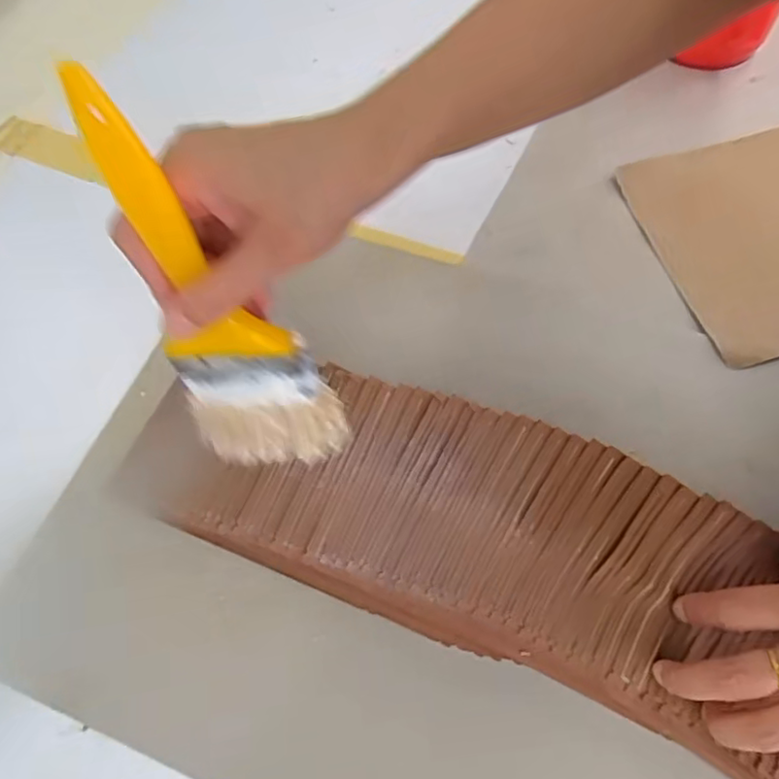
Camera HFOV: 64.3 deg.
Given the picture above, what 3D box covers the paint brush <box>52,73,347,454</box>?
[{"bbox_3d":[-0.080,-0.038,0.276,0.076,0.193,0.015,-7,42,11],"label":"paint brush"}]

